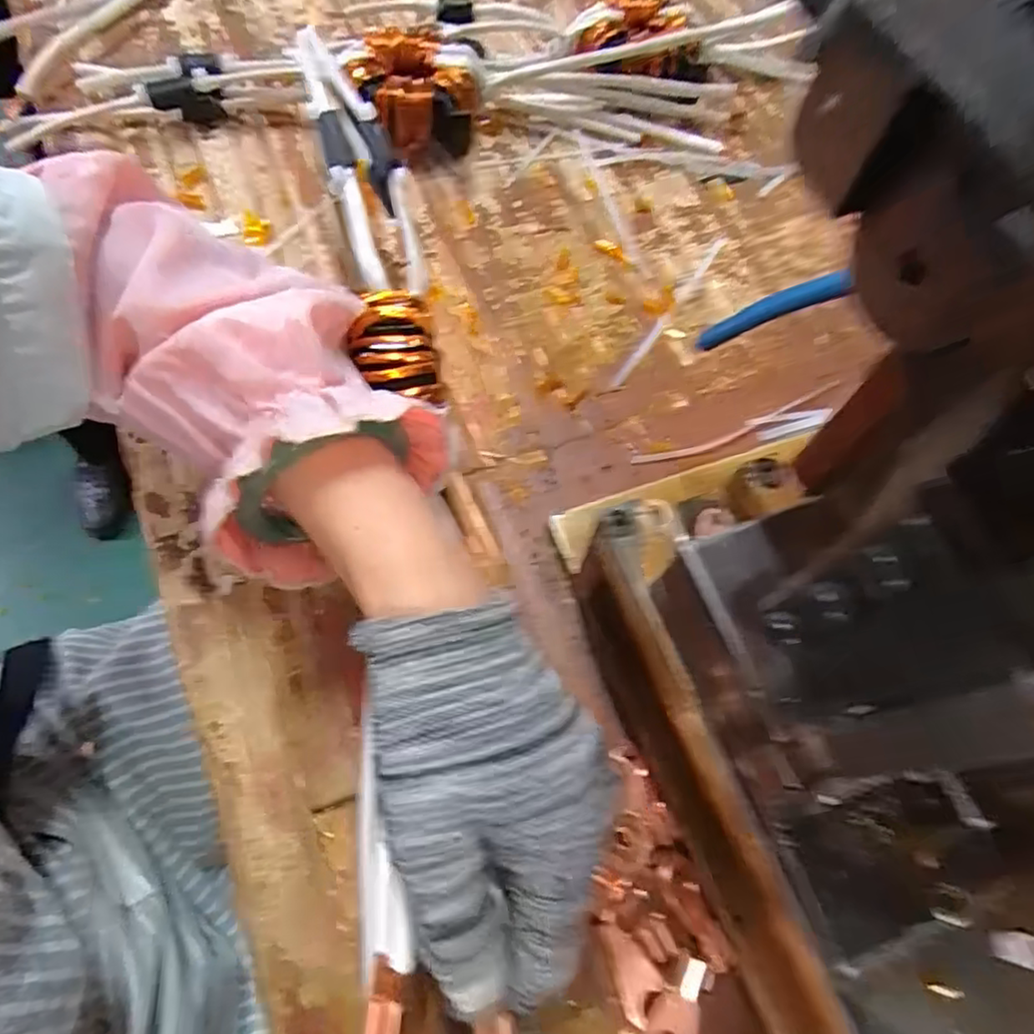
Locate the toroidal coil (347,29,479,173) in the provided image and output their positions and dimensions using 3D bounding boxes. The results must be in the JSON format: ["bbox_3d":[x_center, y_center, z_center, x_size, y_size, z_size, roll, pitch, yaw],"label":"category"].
[{"bbox_3d":[-0.070,-0.298,0.460,0.081,0.046,0.081,2,65,-4],"label":"toroidal coil"}]

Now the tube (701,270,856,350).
[{"bbox_3d":[0.105,-0.086,0.273,0.064,0.012,0.007,-16,57,40],"label":"tube"}]

